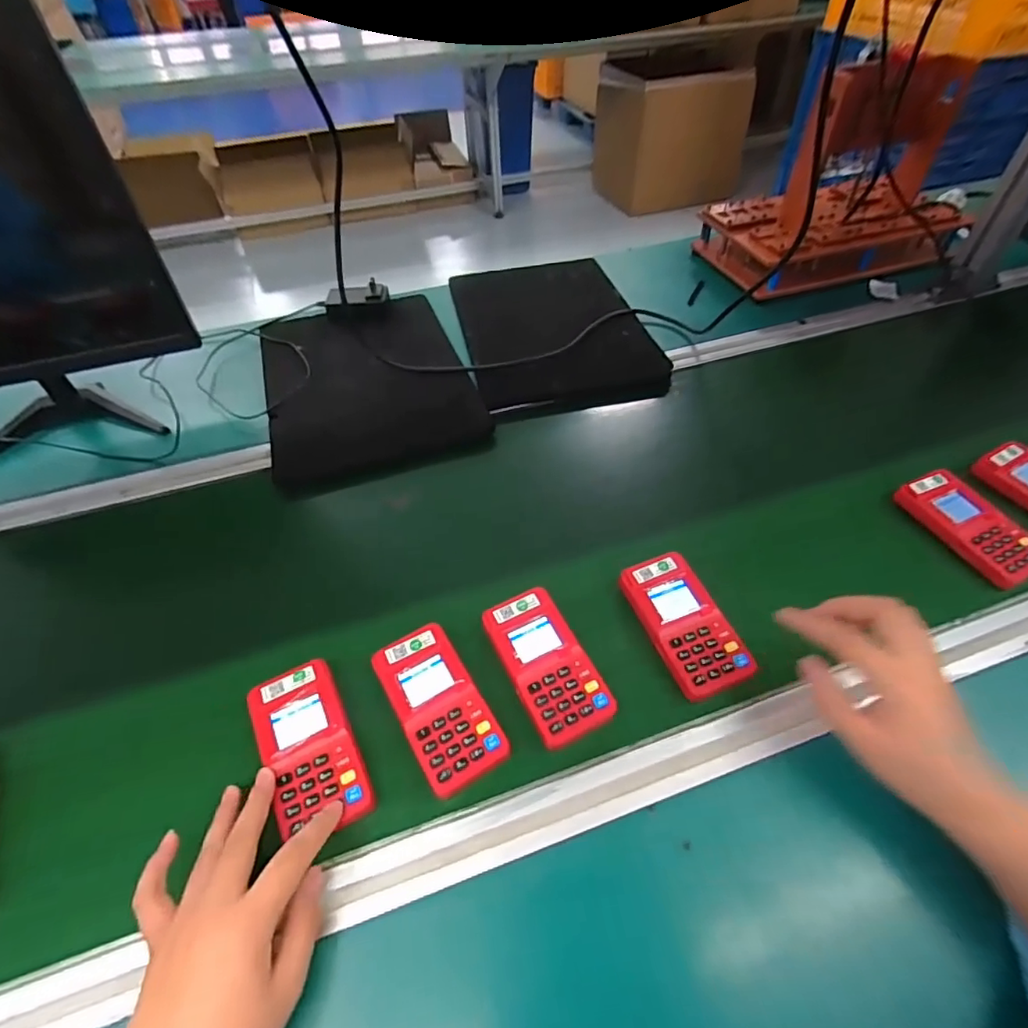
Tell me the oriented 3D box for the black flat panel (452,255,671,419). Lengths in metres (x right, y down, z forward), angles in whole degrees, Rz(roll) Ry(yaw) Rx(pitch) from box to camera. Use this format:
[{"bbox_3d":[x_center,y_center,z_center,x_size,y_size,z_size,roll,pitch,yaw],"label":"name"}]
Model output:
[{"bbox_3d":[0.053,-0.263,0.775,0.242,0.034,0.360,-12,48,-4],"label":"black flat panel"}]

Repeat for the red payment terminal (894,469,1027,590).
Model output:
[{"bbox_3d":[0.431,0.010,0.511,0.062,0.027,0.123,-20,50,-17],"label":"red payment terminal"}]

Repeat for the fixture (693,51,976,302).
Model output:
[{"bbox_3d":[0.506,-0.497,0.799,0.375,0.252,0.202,-14,49,-12],"label":"fixture"}]

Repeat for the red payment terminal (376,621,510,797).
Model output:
[{"bbox_3d":[-0.058,0.149,0.417,0.060,0.031,0.121,-25,52,-21],"label":"red payment terminal"}]

